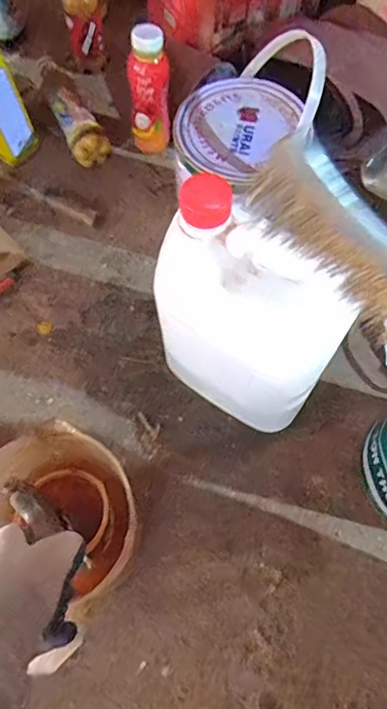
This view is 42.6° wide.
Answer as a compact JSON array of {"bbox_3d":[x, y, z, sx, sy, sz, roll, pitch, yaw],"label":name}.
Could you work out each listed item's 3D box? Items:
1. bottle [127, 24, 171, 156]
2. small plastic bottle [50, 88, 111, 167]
[{"bbox_3d":[-0.066,-0.381,0.735,0.061,0.175,0.063,-3,68,-2],"label":"bottle"},{"bbox_3d":[-0.183,-0.362,0.788,0.056,0.057,0.139,-26,70,-11],"label":"small plastic bottle"}]

